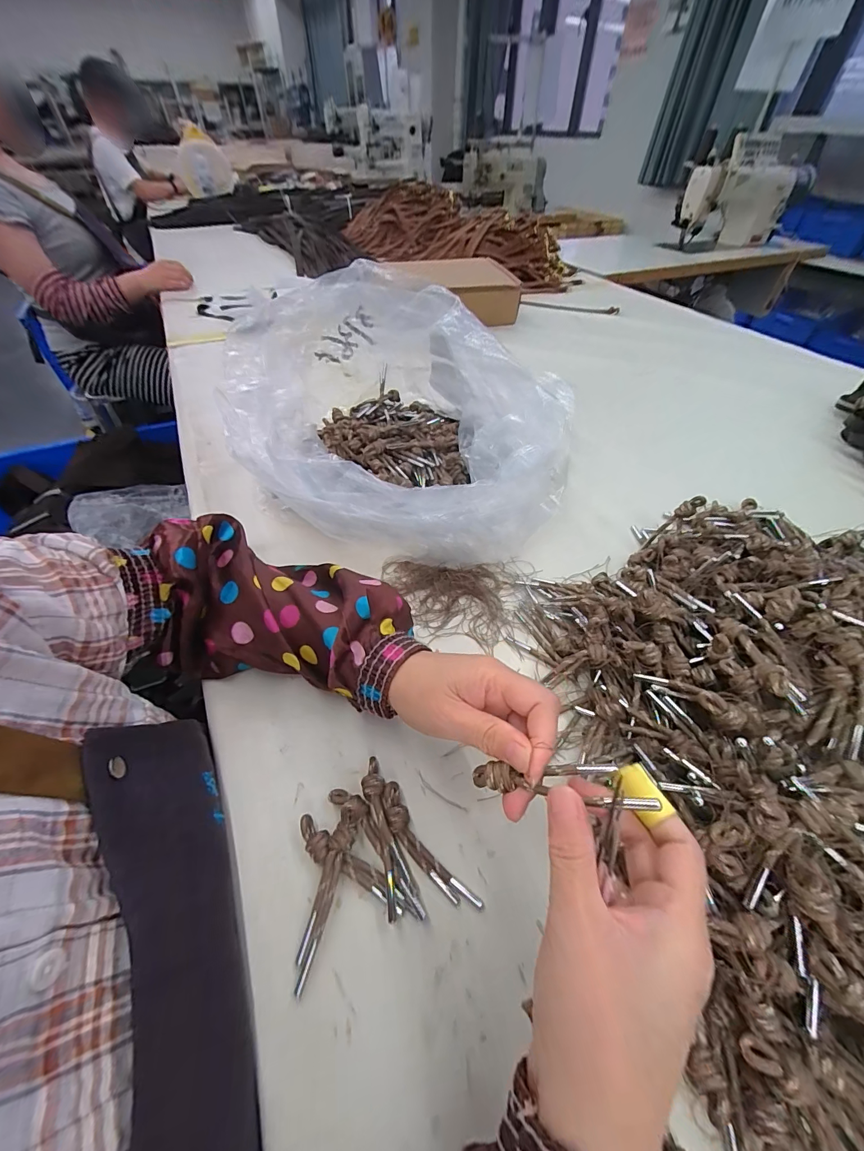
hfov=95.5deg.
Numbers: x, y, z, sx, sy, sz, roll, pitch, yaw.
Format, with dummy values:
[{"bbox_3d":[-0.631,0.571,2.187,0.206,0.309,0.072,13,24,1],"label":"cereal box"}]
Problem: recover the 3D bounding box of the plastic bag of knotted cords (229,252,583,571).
[{"bbox_3d":[-0.057,-0.180,0.454,0.295,0.170,0.394,-33,58,-26],"label":"plastic bag of knotted cords"}]

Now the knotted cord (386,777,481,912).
[{"bbox_3d":[-0.004,0.181,0.259,0.018,0.015,0.089,-33,58,-26],"label":"knotted cord"}]

